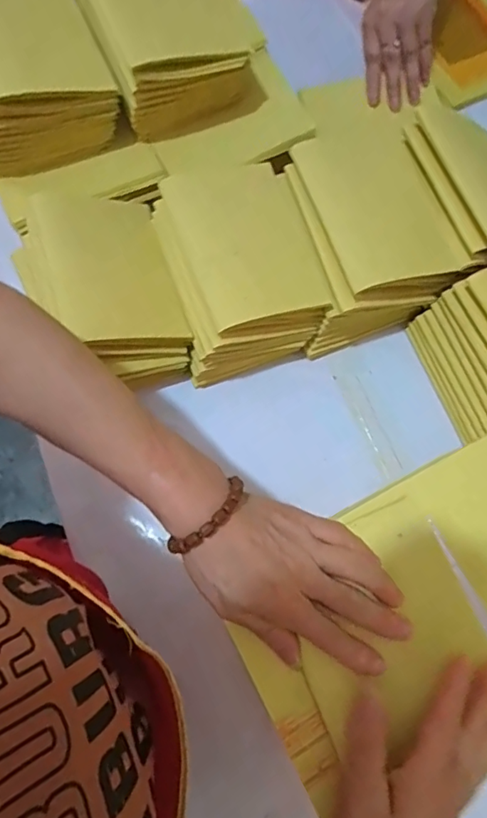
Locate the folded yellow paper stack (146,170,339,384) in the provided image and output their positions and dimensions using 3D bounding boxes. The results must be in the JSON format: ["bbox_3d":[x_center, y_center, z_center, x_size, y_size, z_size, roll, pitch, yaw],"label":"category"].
[{"bbox_3d":[-0.001,-0.135,0.515,0.140,0.102,0.175,-14,74,-6],"label":"folded yellow paper stack"}]

